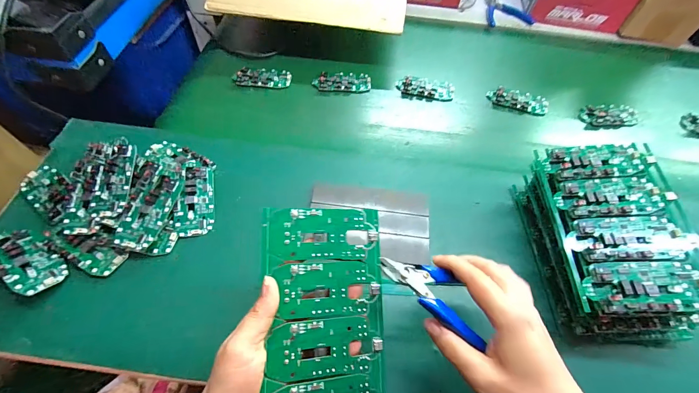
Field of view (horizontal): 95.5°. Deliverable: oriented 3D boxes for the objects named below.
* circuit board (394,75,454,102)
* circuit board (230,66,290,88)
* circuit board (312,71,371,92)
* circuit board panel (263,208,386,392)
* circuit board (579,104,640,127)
[{"bbox_3d":[0.133,-0.191,0.557,0.099,0.014,0.045,13,58,5],"label":"circuit board"},{"bbox_3d":[-0.148,-0.205,0.544,0.092,0.008,0.047,-3,58,-6],"label":"circuit board"},{"bbox_3d":[-0.013,-0.199,0.551,0.098,0.014,0.044,-5,58,-7],"label":"circuit board"},{"bbox_3d":[-0.020,0.105,0.275,0.104,0.004,0.187,2,79,-20],"label":"circuit board panel"},{"bbox_3d":[0.444,-0.140,0.543,0.096,0.018,0.046,3,58,-2],"label":"circuit board"}]

